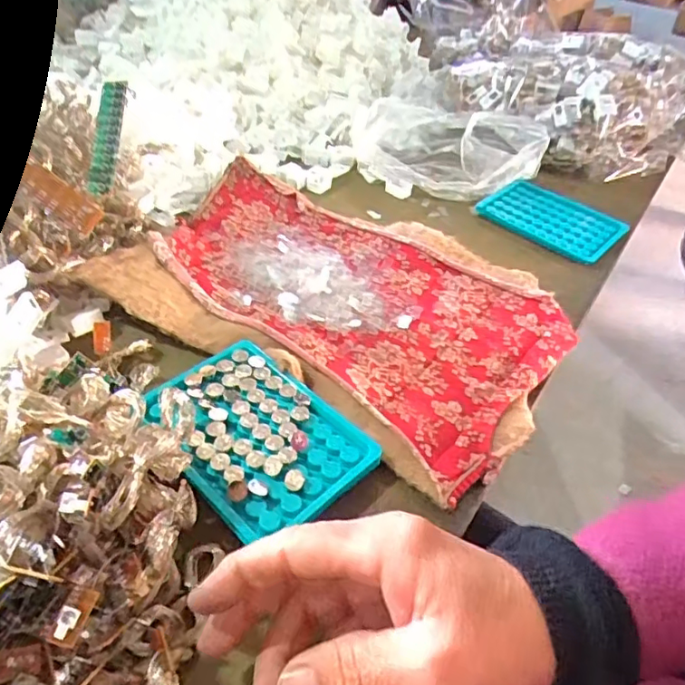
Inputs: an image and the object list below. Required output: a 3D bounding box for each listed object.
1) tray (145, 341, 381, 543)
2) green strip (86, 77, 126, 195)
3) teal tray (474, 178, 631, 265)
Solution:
[{"bbox_3d":[-0.053,0.055,0.343,0.127,0.017,0.092,36,50,27],"label":"tray"},{"bbox_3d":[-0.193,-0.171,0.465,0.025,0.006,0.119,-11,65,11],"label":"green strip"},{"bbox_3d":[0.213,-0.127,0.578,0.130,0.014,0.088,34,49,26],"label":"teal tray"}]

